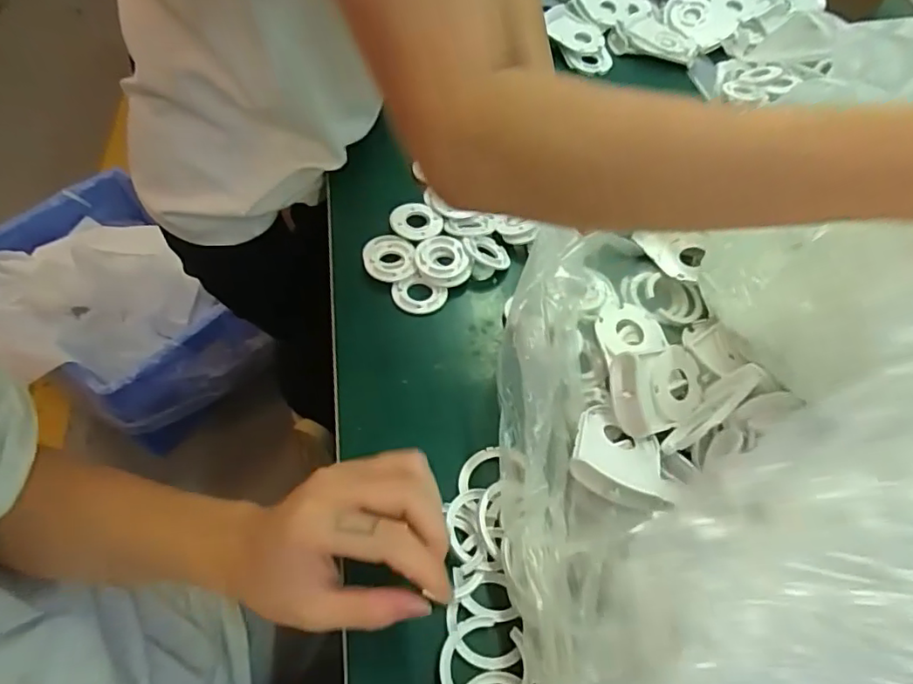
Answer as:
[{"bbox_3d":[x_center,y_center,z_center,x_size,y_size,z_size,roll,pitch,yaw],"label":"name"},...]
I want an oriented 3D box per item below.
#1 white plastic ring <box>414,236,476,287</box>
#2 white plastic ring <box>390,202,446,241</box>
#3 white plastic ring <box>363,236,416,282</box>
[{"bbox_3d":[-0.010,-0.069,0.471,0.045,0.013,0.047,2,55,-3],"label":"white plastic ring"},{"bbox_3d":[-0.035,-0.106,0.503,0.045,0.008,0.045,2,55,-3],"label":"white plastic ring"},{"bbox_3d":[-0.056,-0.071,0.476,0.042,0.008,0.051,-6,56,-9],"label":"white plastic ring"}]

